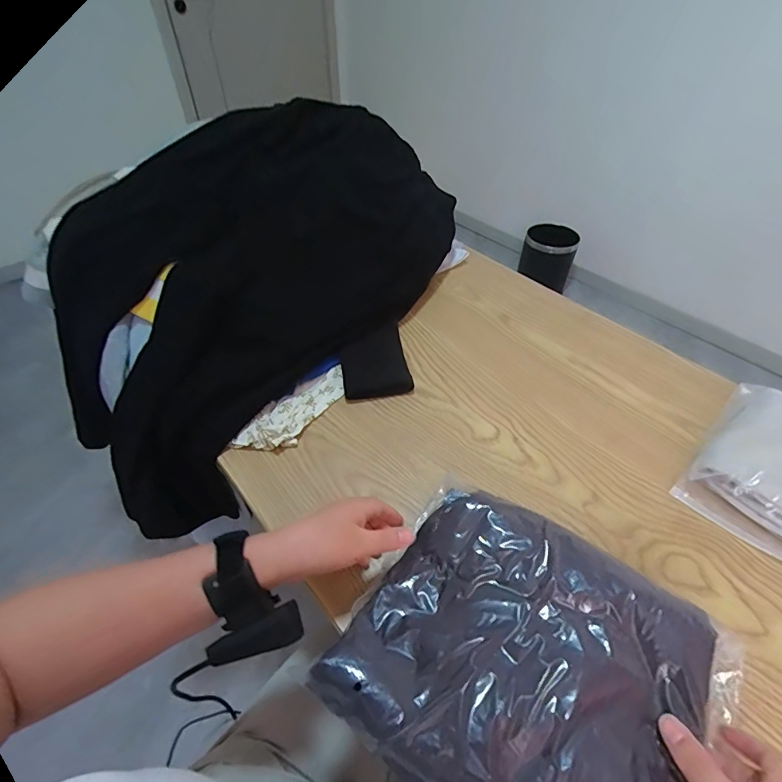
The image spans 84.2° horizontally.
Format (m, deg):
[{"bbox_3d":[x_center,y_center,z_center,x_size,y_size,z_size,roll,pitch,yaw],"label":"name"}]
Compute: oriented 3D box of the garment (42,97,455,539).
[{"bbox_3d":[-0.203,-0.191,0.714,0.684,0.330,0.437,-35,57,-29],"label":"garment"}]

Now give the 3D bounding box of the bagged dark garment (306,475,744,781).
[{"bbox_3d":[0.098,0.206,0.334,0.255,0.038,0.220,30,54,25],"label":"bagged dark garment"}]

